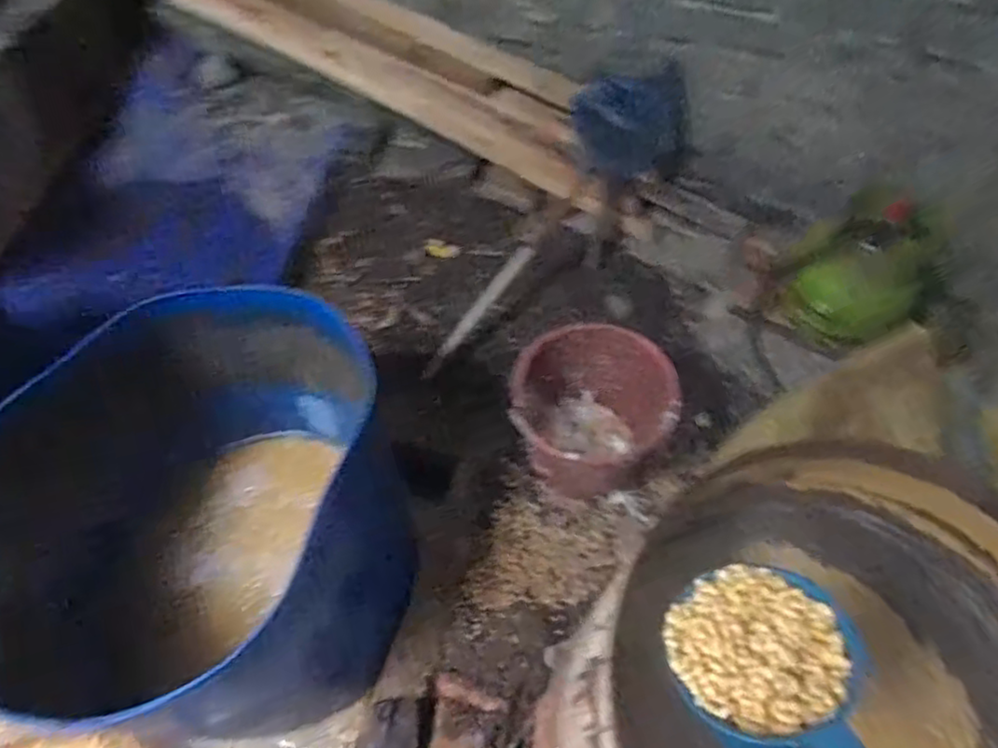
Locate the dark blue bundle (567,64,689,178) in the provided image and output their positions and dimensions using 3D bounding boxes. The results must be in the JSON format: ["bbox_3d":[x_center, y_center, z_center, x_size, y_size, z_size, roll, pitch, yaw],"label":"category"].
[{"bbox_3d":[0.299,-0.589,1.602,0.267,0.225,0.078,20,58,8],"label":"dark blue bundle"}]

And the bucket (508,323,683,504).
[{"bbox_3d":[0.164,0.081,1.348,0.293,0.250,0.318,39,63,19],"label":"bucket"}]

